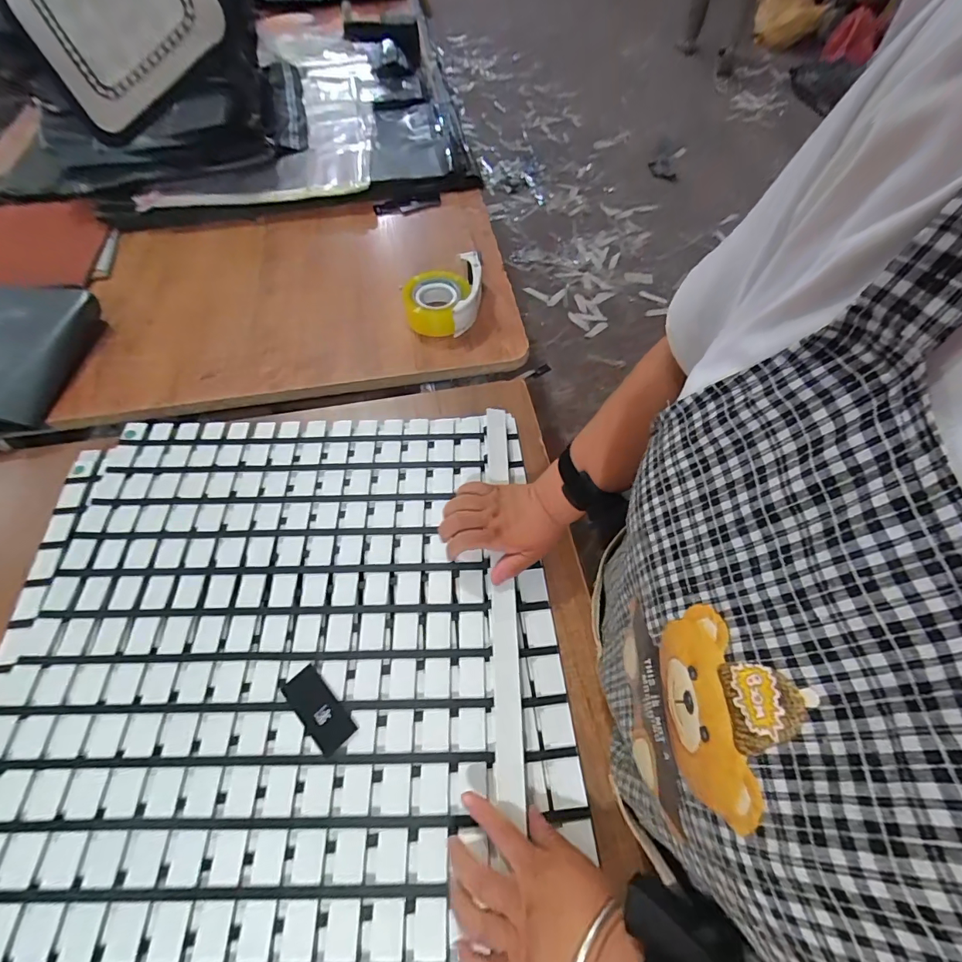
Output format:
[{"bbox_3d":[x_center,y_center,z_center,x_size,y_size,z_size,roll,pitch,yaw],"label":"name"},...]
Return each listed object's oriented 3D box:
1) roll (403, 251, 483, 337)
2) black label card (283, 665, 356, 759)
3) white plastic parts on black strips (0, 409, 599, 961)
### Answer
[{"bbox_3d":[-0.065,-0.323,0.785,0.139,0.068,0.137,0,59,2],"label":"roll"},{"bbox_3d":[-0.174,0.243,0.479,0.039,0.004,0.088,-40,66,-20],"label":"black label card"},{"bbox_3d":[-0.231,0.187,0.513,0.619,0.023,0.636,-7,59,-2],"label":"white plastic parts on black strips"}]

